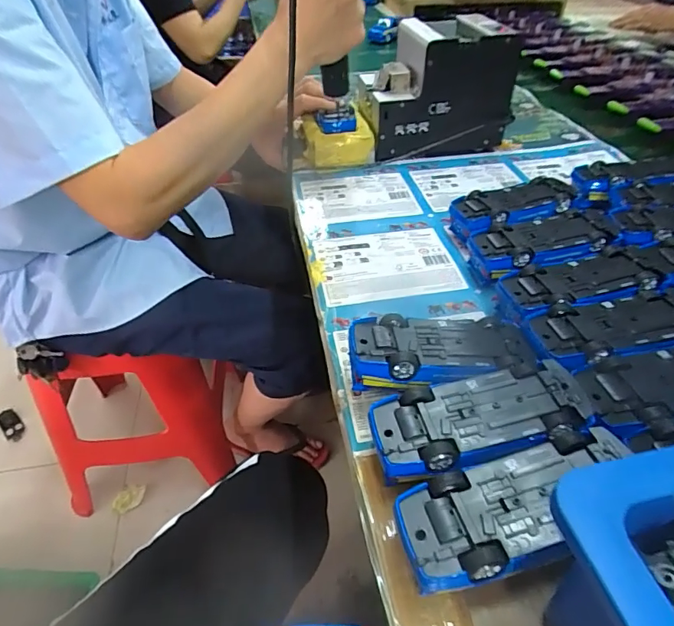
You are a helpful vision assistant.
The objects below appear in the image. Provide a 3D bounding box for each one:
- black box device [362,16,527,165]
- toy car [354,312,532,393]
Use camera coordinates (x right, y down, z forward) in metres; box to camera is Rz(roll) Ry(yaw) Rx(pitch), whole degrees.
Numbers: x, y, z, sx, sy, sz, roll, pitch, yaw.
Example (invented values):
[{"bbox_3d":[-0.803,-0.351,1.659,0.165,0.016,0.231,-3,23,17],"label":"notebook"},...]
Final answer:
[{"bbox_3d":[0.130,-0.308,0.632,0.176,0.140,0.131,-9,44,-11],"label":"black box device"},{"bbox_3d":[0.072,0.039,0.331,0.125,0.049,0.062,-2,43,-4],"label":"toy car"}]

